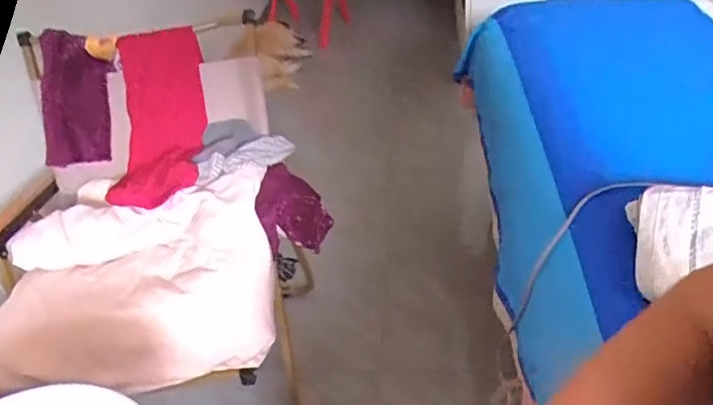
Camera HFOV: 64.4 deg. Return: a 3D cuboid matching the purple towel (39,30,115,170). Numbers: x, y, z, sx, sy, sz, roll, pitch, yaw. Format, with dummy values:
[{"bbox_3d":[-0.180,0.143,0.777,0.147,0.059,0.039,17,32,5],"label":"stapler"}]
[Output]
[{"bbox_3d":[-0.554,-0.197,1.121,0.129,0.261,0.019,7,19,-9],"label":"purple towel"}]

